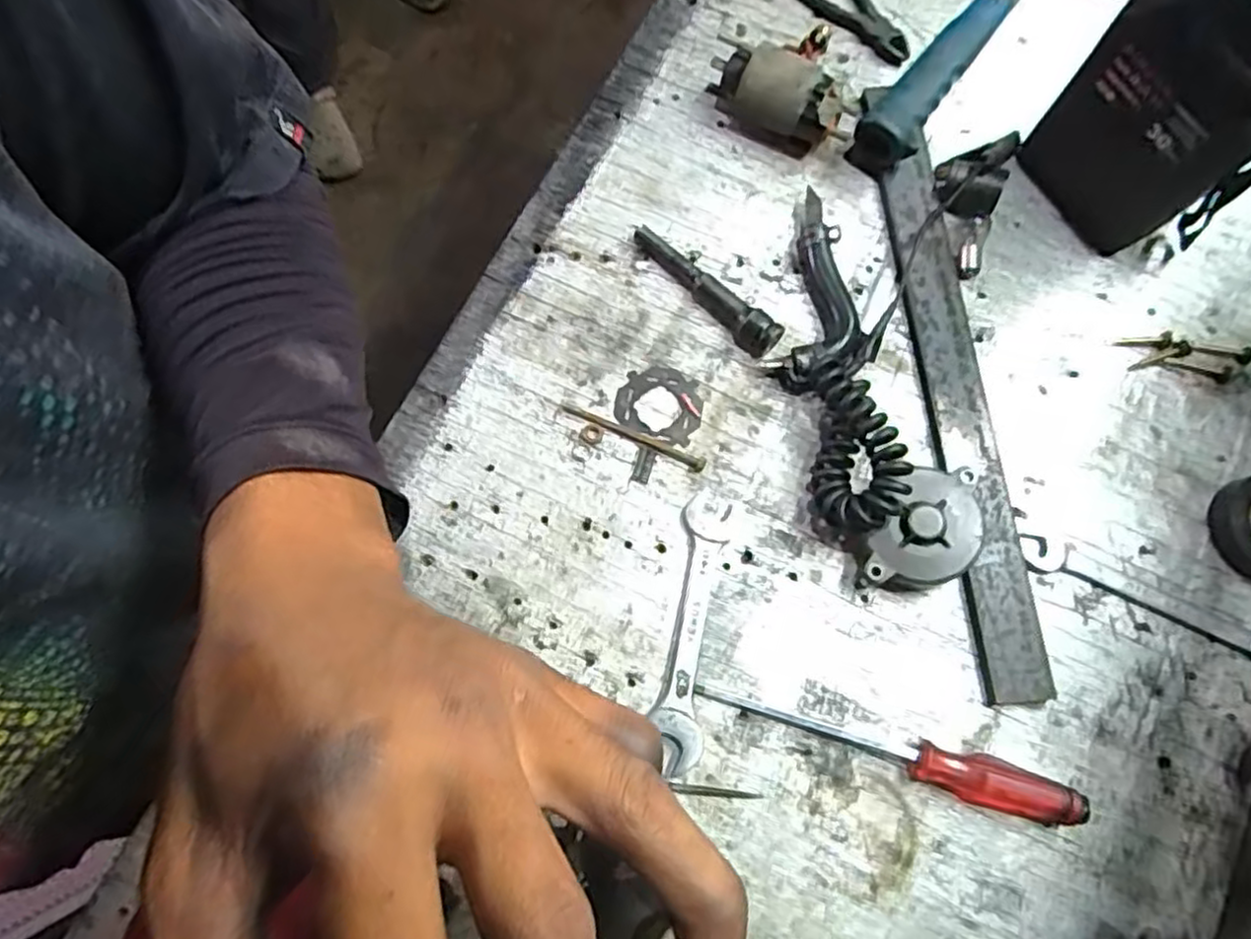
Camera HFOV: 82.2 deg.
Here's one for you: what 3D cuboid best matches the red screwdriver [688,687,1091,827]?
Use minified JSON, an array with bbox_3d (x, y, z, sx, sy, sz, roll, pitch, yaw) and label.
[{"bbox_3d":[0.153,0.163,0.422,0.221,0.022,0.027,19,77,5],"label":"red screwdriver"}]

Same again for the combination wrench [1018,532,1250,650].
[{"bbox_3d":[0.329,0.081,0.446,0.170,0.012,0.020,23,77,6],"label":"combination wrench"}]

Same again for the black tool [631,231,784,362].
[{"bbox_3d":[0.055,-0.127,0.497,0.021,0.022,0.128,-42,79,-9],"label":"black tool"}]

